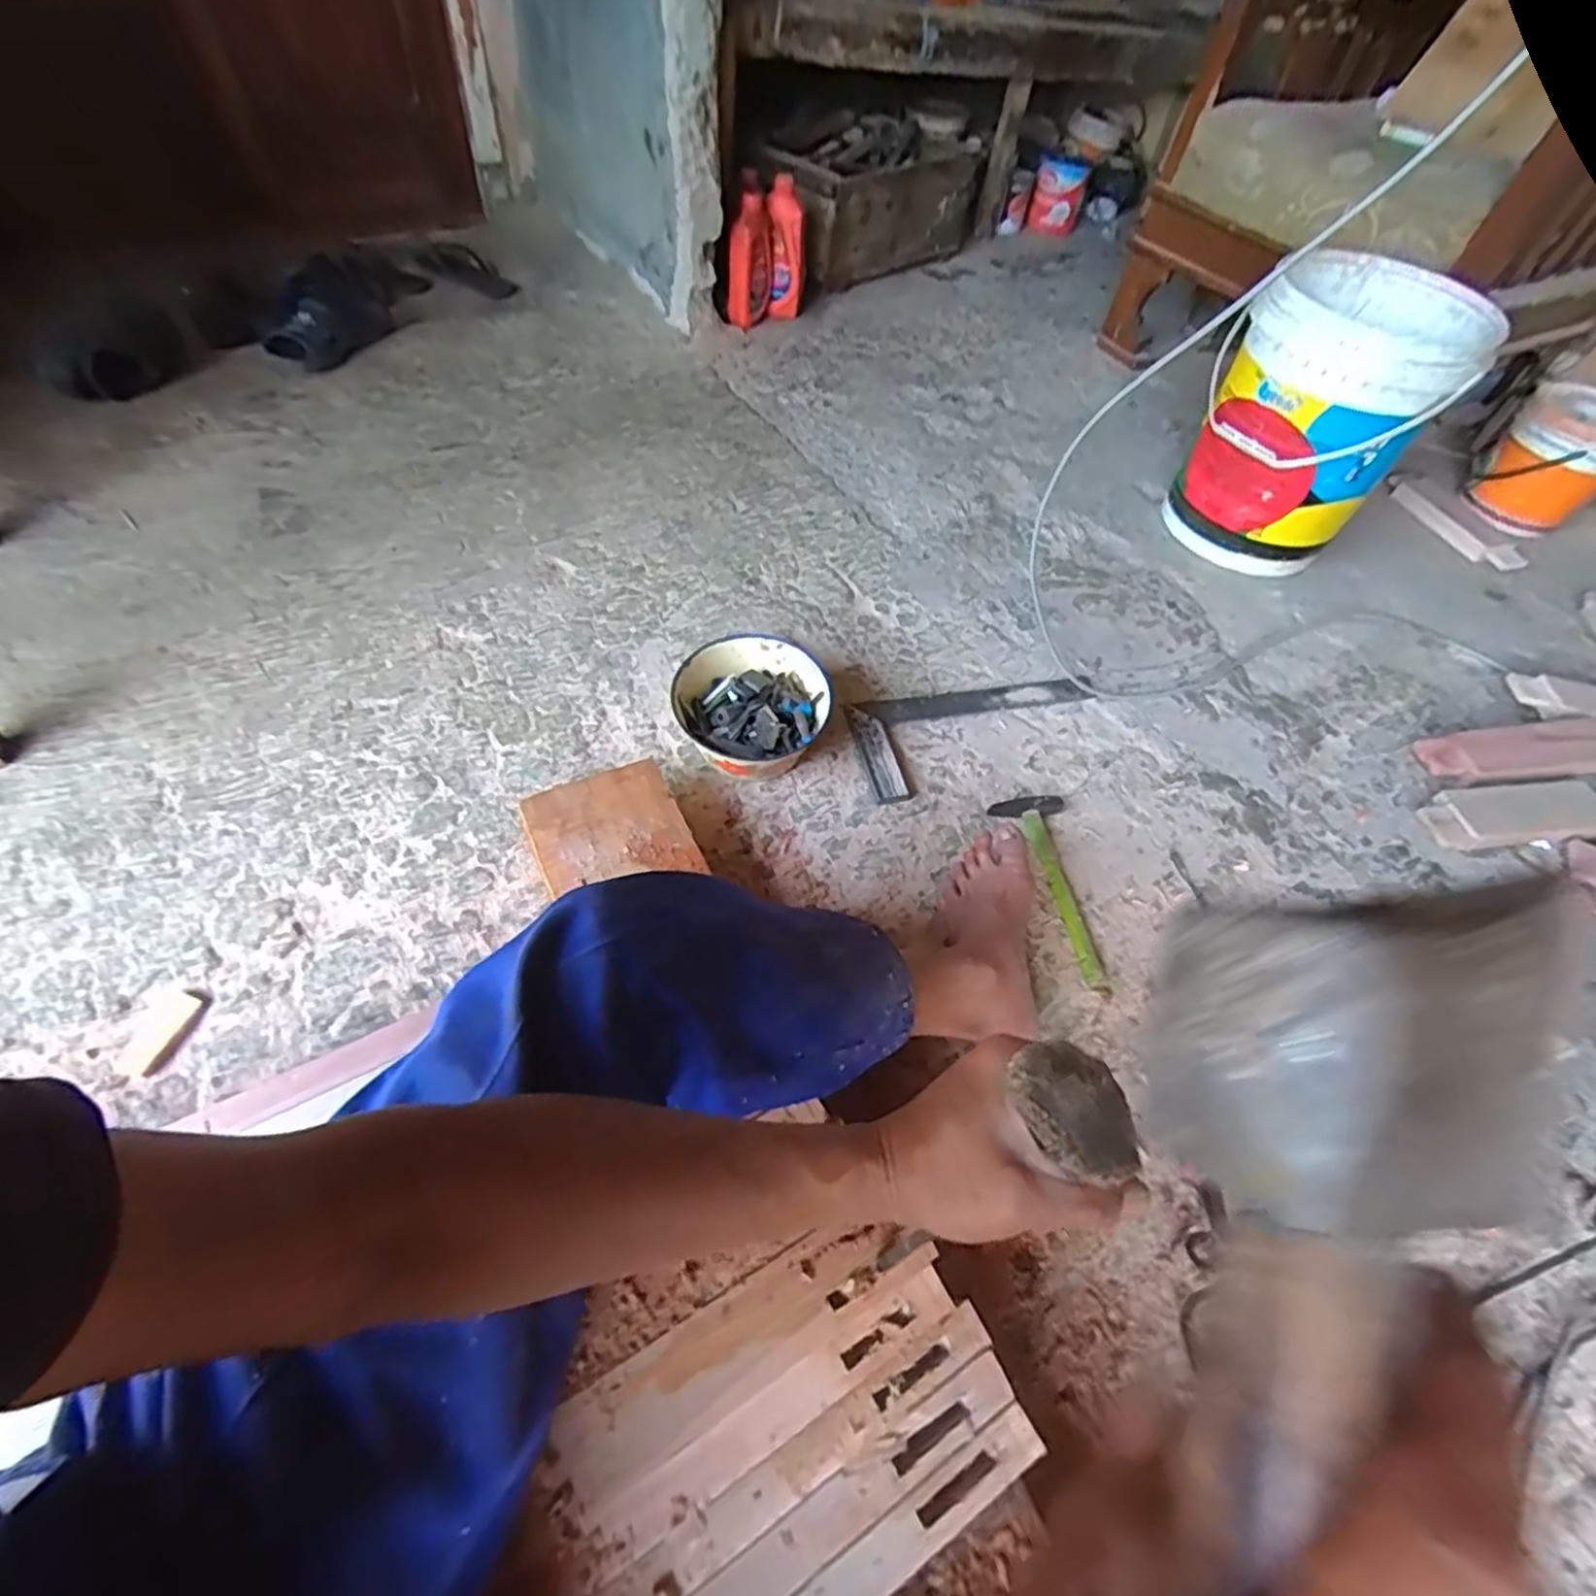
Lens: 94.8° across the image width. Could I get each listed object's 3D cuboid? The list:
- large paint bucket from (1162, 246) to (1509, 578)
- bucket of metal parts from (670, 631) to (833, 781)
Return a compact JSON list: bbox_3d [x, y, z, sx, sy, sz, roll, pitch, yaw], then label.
[{"bbox_3d":[0.817,-0.596,1.169,0.298,0.354,0.335,38,60,21],"label":"large paint bucket"},{"bbox_3d":[-0.055,-0.105,0.890,0.183,0.089,0.166,-18,58,-17],"label":"bucket of metal parts"}]

